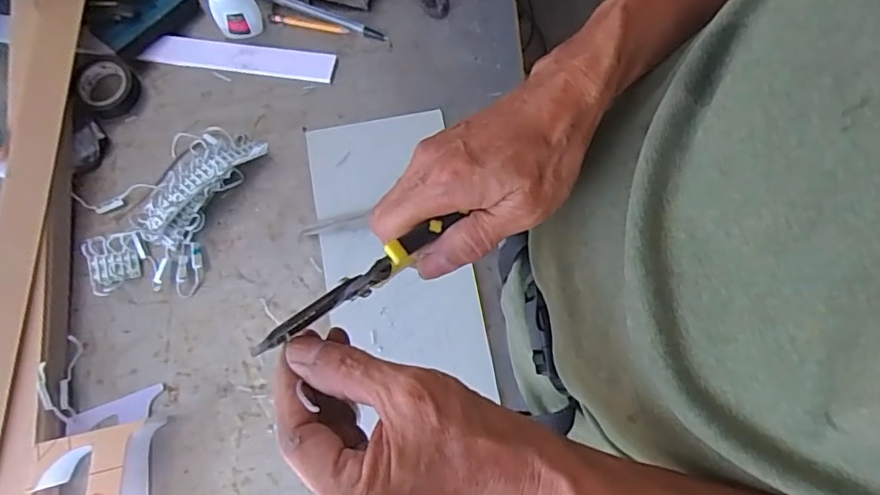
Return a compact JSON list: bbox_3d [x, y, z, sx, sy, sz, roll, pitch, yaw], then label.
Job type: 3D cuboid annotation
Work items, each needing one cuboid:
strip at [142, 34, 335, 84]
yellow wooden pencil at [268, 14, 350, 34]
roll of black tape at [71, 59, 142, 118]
[{"bbox_3d":[-0.206,-0.195,0.593,0.190,0.005,0.032,6,84,-1],"label":"strip"},{"bbox_3d":[-0.139,-0.235,0.603,0.083,0.004,0.011,9,76,3],"label":"yellow wooden pencil"},{"bbox_3d":[-0.334,-0.160,0.575,0.057,0.022,0.057,0,76,1],"label":"roll of black tape"}]

